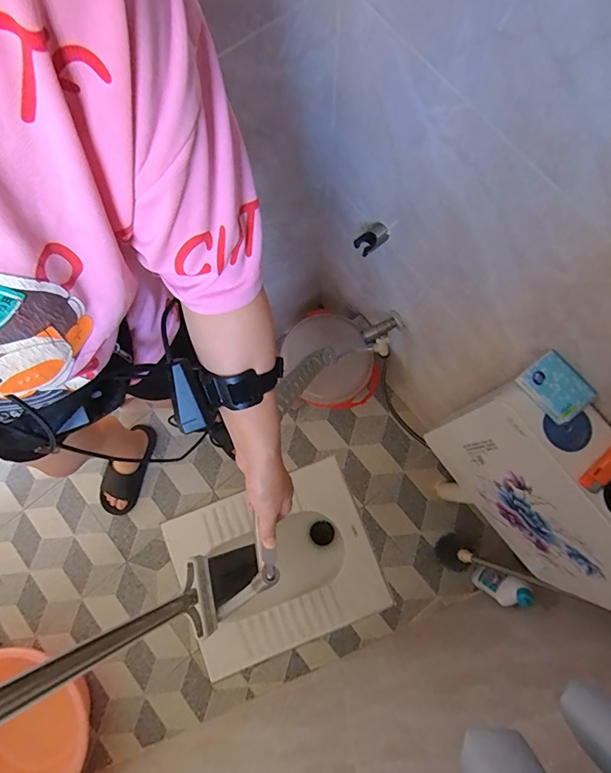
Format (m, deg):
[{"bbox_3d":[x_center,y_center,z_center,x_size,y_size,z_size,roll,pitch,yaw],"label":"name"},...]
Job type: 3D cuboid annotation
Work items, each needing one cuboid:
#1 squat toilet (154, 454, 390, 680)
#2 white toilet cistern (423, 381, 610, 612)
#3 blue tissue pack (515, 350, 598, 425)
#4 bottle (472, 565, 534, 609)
[{"bbox_3d":[-0.076,0.486,1.196,0.489,0.202,0.406,-22,79,-3],"label":"squat toilet"},{"bbox_3d":[0.376,0.170,0.662,0.100,0.357,0.353,-37,80,-6],"label":"white toilet cistern"},{"bbox_3d":[0.302,0.001,0.511,0.054,0.029,0.074,-39,80,-6],"label":"blue tissue pack"},{"bbox_3d":[0.446,0.458,0.972,0.044,0.204,0.067,26,80,6],"label":"bottle"}]

